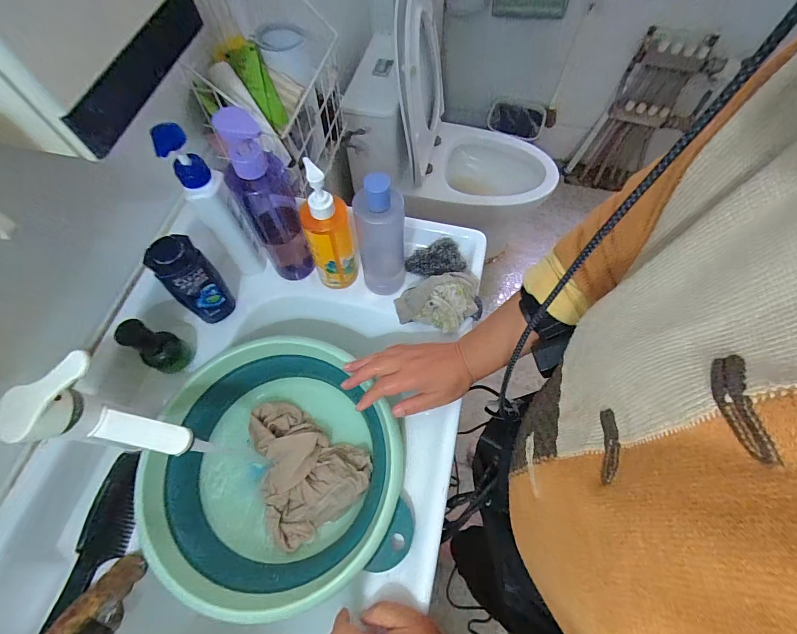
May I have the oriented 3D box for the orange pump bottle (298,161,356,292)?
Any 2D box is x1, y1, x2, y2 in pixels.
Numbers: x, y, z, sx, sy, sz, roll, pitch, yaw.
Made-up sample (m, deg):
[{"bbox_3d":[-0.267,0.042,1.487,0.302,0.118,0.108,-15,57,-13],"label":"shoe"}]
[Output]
[{"bbox_3d":[-0.095,-0.110,0.506,0.061,0.180,0.058,-13,65,-5],"label":"orange pump bottle"}]

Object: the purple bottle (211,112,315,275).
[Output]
[{"bbox_3d":[-0.177,-0.158,0.497,0.070,0.252,0.086,-22,66,-9],"label":"purple bottle"}]

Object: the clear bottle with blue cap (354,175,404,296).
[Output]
[{"bbox_3d":[-0.022,-0.106,0.498,0.067,0.194,0.052,-1,65,0],"label":"clear bottle with blue cap"}]

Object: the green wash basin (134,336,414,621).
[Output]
[{"bbox_3d":[-0.159,0.195,0.490,0.293,0.106,0.299,0,65,1],"label":"green wash basin"}]

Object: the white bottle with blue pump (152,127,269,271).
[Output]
[{"bbox_3d":[-0.231,-0.137,0.479,0.049,0.213,0.048,-22,66,-9],"label":"white bottle with blue pump"}]

